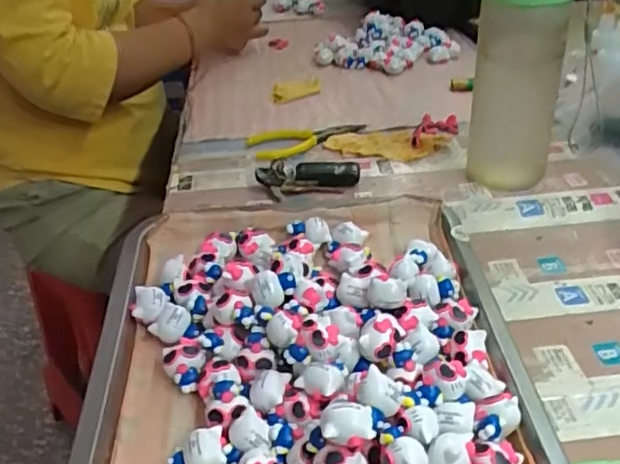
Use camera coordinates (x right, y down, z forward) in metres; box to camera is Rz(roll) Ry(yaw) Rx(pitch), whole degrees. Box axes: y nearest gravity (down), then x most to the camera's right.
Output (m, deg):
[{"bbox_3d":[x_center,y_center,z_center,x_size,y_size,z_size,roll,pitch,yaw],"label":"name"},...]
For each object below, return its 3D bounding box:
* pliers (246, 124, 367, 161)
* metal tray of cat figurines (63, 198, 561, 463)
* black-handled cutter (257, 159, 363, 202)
[{"bbox_3d":[-0.003,-0.098,0.646,0.119,0.011,0.046,-10,35,-11],"label":"pliers"},{"bbox_3d":[-0.008,0.074,0.397,0.261,0.044,0.311,-4,34,-2],"label":"metal tray of cat figurines"},{"bbox_3d":[-0.002,-0.050,0.568,0.091,0.017,0.042,1,35,6],"label":"black-handled cutter"}]

